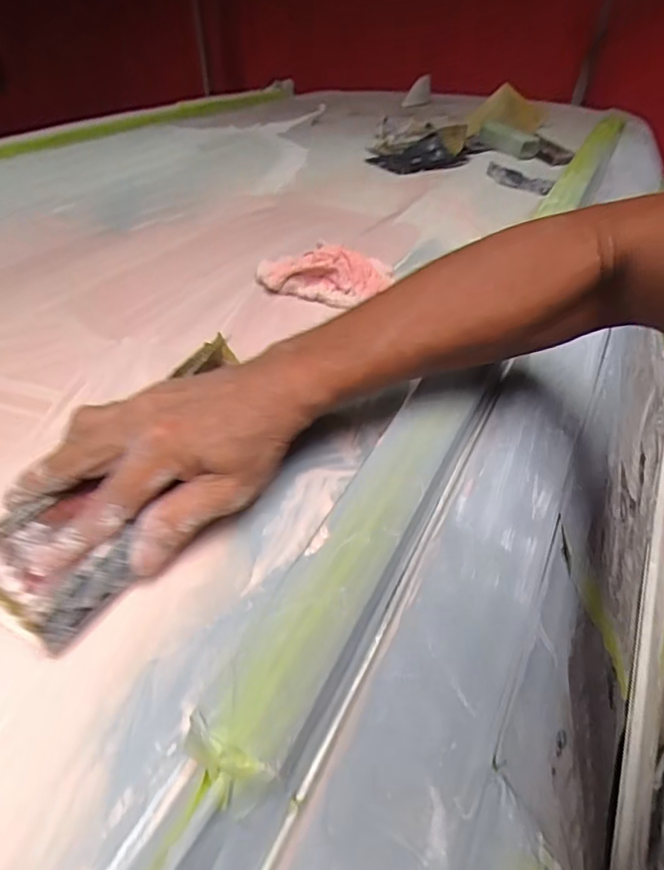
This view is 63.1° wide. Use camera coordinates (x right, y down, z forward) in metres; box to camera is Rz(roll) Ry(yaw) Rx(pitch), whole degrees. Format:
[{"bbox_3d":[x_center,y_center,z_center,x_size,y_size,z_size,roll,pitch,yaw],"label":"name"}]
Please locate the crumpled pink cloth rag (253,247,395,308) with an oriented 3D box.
[{"bbox_3d":[-0.007,-0.154,0.523,0.135,0.041,0.070,-1,39,0],"label":"crumpled pink cloth rag"}]

